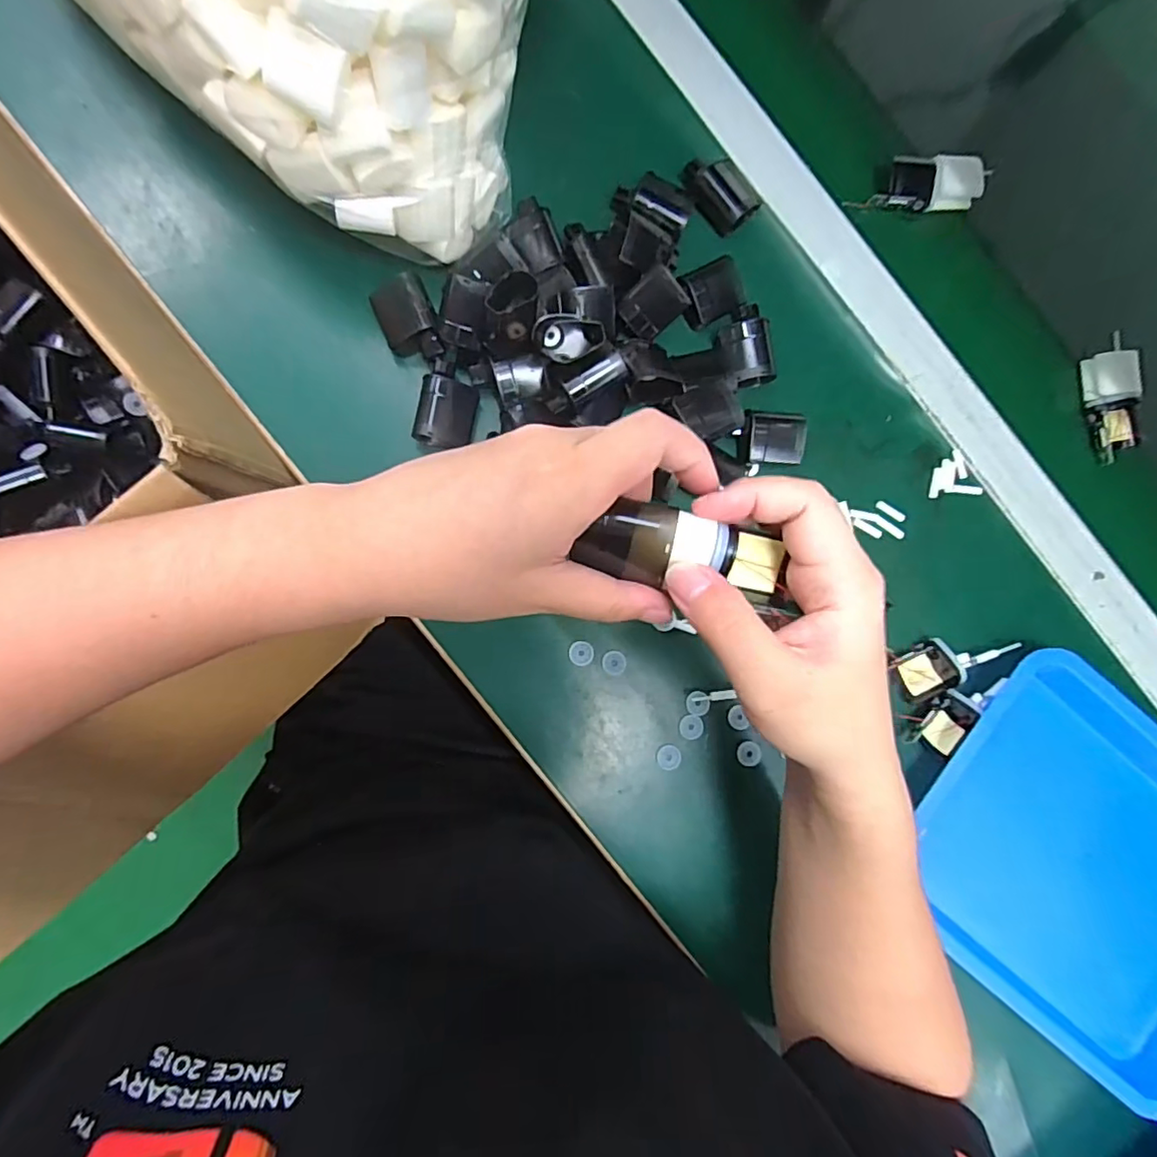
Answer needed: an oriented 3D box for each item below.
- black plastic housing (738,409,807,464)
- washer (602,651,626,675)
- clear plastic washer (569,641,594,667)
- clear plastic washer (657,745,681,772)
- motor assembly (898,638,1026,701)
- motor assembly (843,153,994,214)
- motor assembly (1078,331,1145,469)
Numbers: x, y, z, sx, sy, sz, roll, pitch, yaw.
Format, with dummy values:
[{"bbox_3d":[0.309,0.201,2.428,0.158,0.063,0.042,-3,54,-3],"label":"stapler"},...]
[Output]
[{"bbox_3d":[0.138,-0.101,0.421,0.046,0.022,0.034,1,86,-6],"label":"black plastic housing"},{"bbox_3d":[0.025,0.060,0.409,0.016,0.004,0.017,0,86,-6],"label":"washer"},{"bbox_3d":[0.002,0.053,0.406,0.017,0.004,0.017,0,86,-6],"label":"clear plastic washer"},{"bbox_3d":[0.064,0.127,0.410,0.016,0.004,0.017,0,86,-6],"label":"clear plastic washer"},{"bbox_3d":[0.278,0.059,0.430,0.083,0.019,0.037,-24,89,-7],"label":"motor assembly"},{"bbox_3d":[0.268,-0.308,0.456,0.096,0.024,0.033,-3,86,7],"label":"motor assembly"},{"bbox_3d":[0.428,-0.142,0.463,0.029,0.026,0.094,-10,87,-7],"label":"motor assembly"}]

